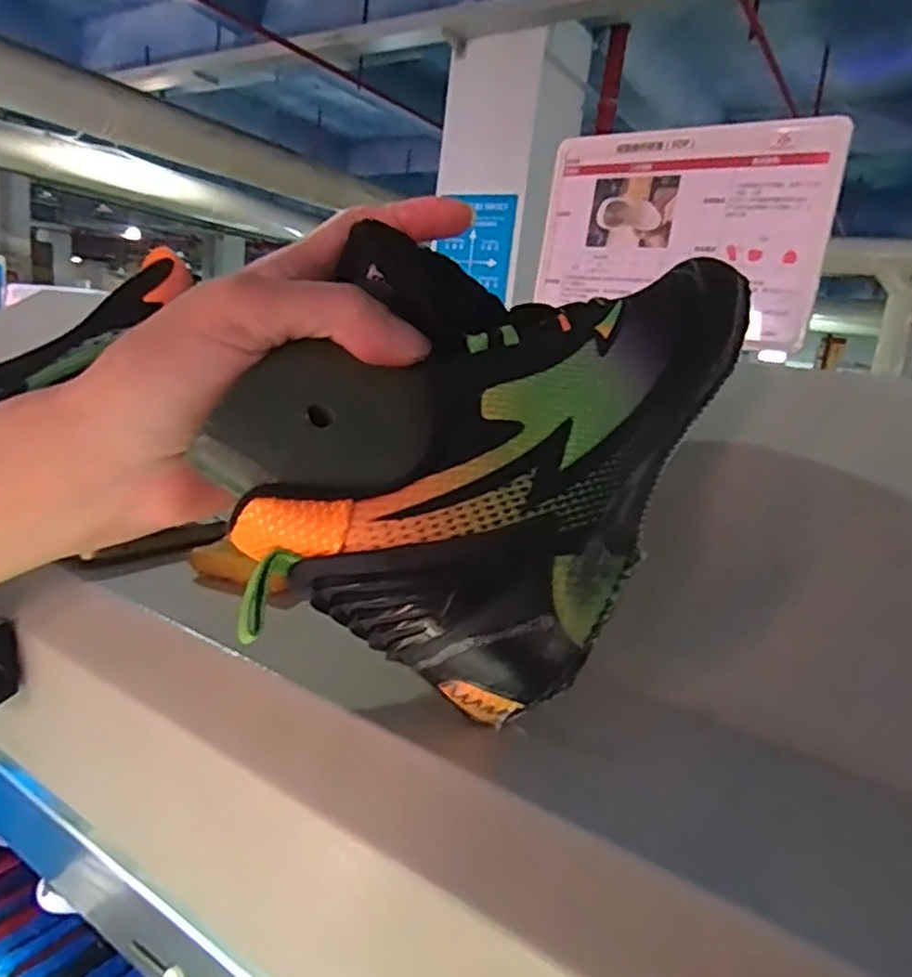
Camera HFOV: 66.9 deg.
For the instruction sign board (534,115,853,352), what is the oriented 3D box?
[{"bbox_3d":[0.228,-0.269,0.720,0.292,0.203,0.018,16,12,33],"label":"instruction sign board"}]

